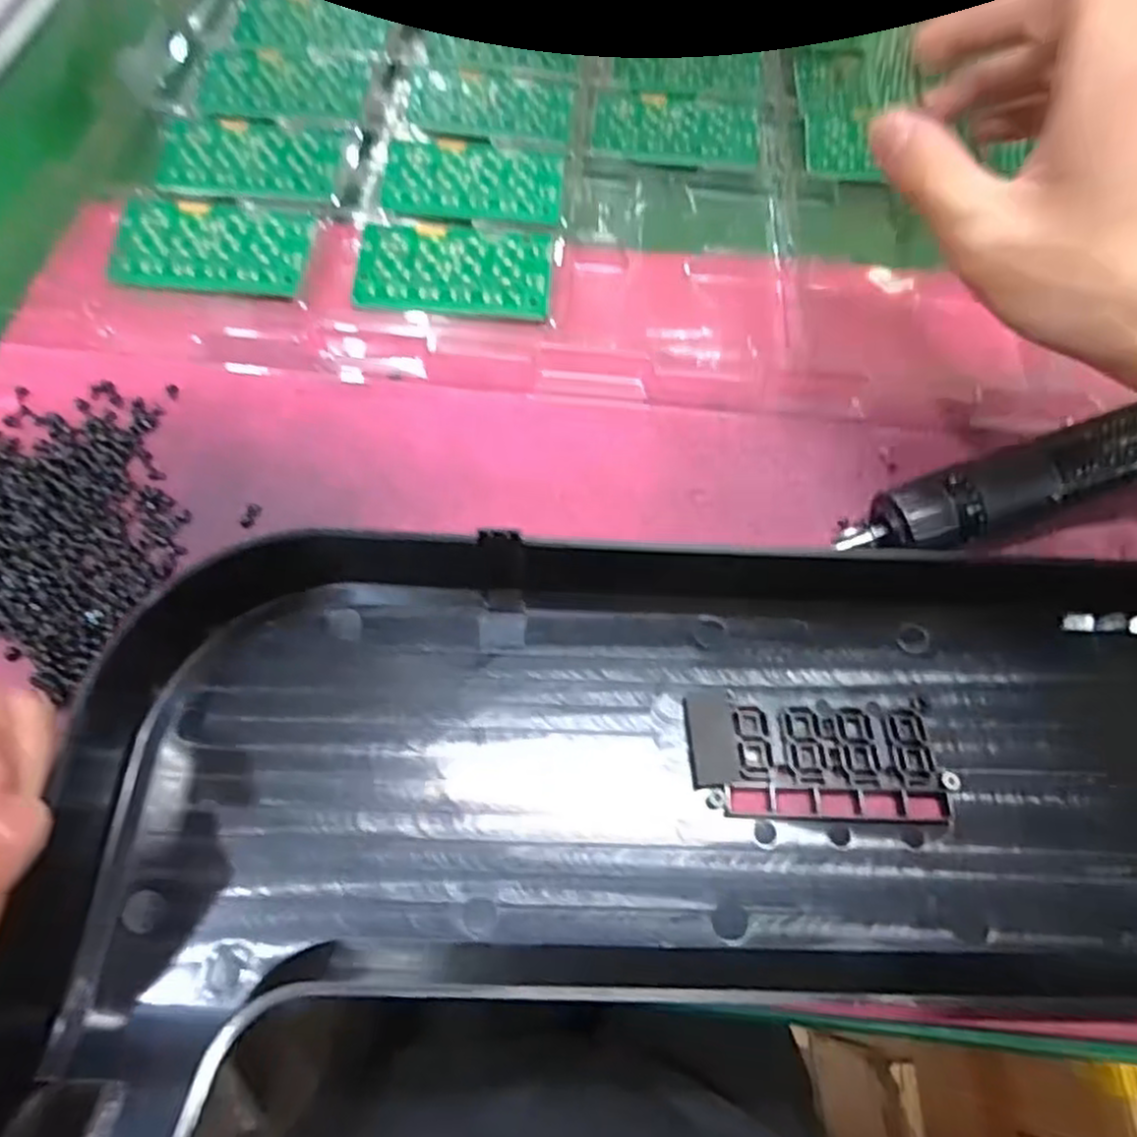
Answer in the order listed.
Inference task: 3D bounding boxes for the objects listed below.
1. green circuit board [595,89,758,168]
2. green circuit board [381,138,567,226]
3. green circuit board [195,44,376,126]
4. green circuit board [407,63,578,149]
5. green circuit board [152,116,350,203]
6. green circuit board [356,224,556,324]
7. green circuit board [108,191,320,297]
[{"bbox_3d":[0.063,-0.255,0.426,0.095,0.007,0.053,5,64,0],"label":"green circuit board"},{"bbox_3d":[-0.050,-0.202,0.387,0.093,0.006,0.059,6,64,0],"label":"green circuit board"},{"bbox_3d":[-0.160,-0.276,0.420,0.092,0.008,0.063,10,64,2],"label":"green circuit board"},{"bbox_3d":[-0.044,-0.266,0.422,0.097,0.005,0.065,13,64,4],"label":"green circuit board"},{"bbox_3d":[-0.167,-0.212,0.384,0.094,0.006,0.062,4,64,-1],"label":"green circuit board"},{"bbox_3d":[-0.055,-0.143,0.354,0.091,0.008,0.048,5,64,0],"label":"green circuit board"},{"bbox_3d":[-0.172,-0.156,0.356,0.091,0.008,0.051,7,64,1],"label":"green circuit board"}]

